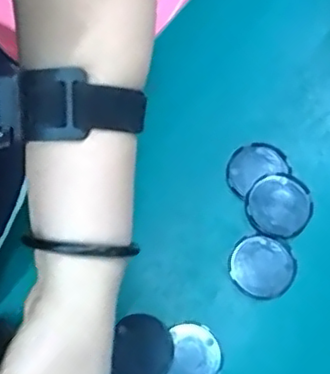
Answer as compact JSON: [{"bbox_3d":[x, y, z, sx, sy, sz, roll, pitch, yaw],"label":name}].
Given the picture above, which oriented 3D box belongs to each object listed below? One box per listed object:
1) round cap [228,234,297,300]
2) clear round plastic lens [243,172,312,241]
[{"bbox_3d":[0.075,0.062,0.483,0.050,0.006,0.047,0,75,-1],"label":"round cap"},{"bbox_3d":[0.090,0.015,0.491,0.051,0.004,0.050,0,75,-1],"label":"clear round plastic lens"}]

